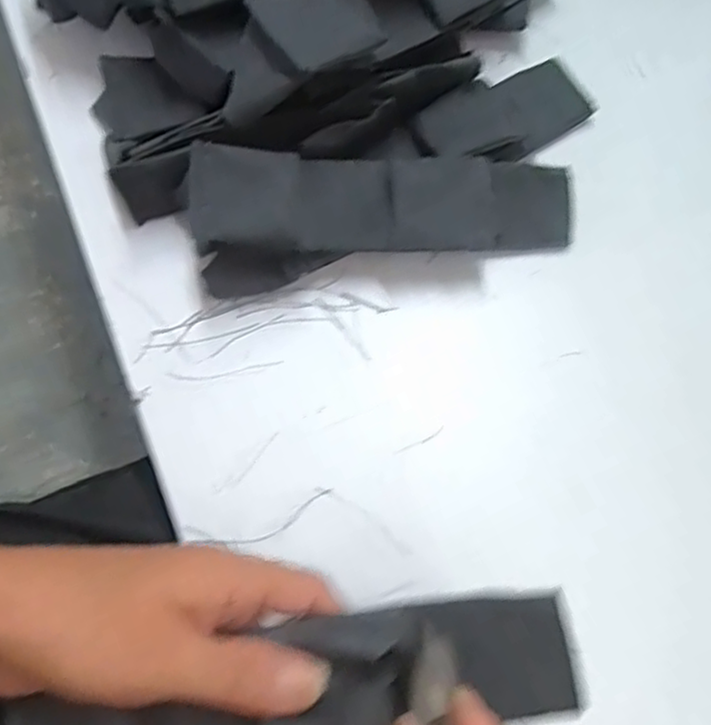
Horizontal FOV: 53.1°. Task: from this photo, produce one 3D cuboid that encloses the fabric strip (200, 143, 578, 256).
[{"bbox_3d":[0.018,-0.079,0.355,0.192,0.020,0.044,-1,74,-13],"label":"fabric strip"}]

